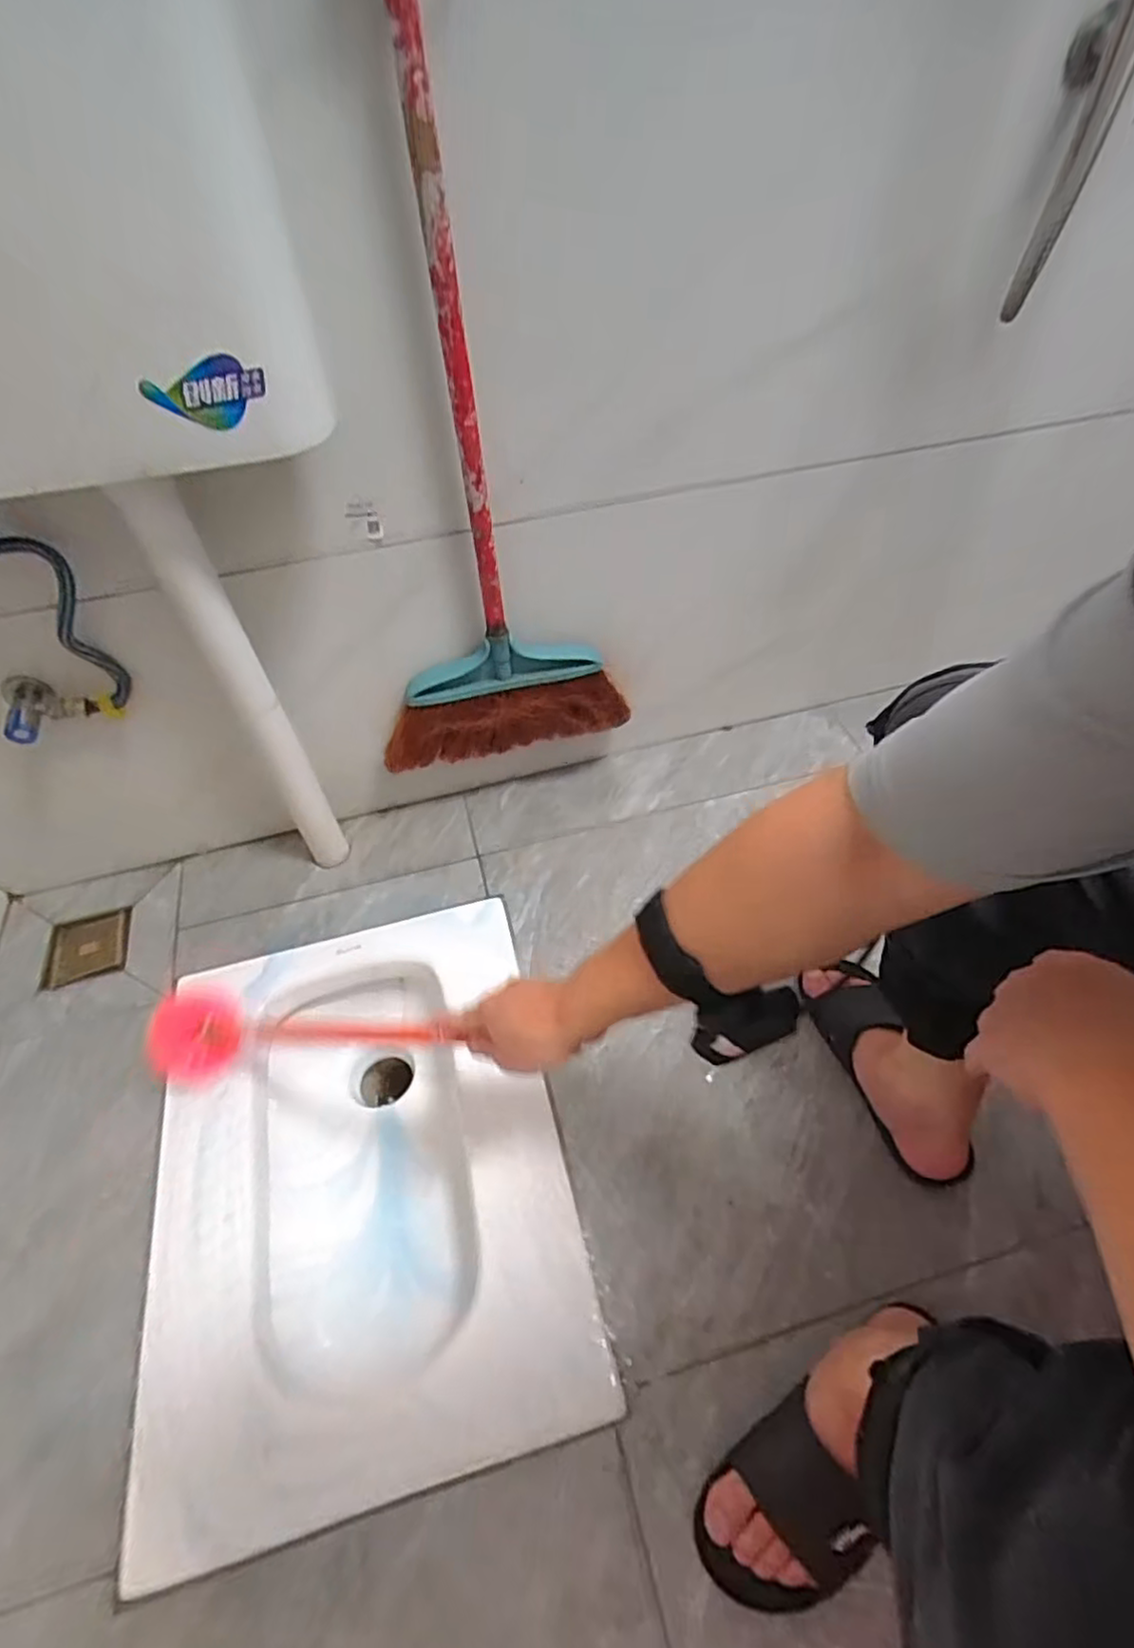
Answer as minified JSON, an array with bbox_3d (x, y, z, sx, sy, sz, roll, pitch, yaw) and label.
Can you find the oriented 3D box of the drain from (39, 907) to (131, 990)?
[{"bbox_3d":[-0.633,0.160,0.902,0.103,0.017,0.096,-12,54,-10],"label":"drain"}]

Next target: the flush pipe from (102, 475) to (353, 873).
[{"bbox_3d":[-0.346,-0.130,0.770,0.052,0.506,0.063,-27,53,-17],"label":"flush pipe"}]

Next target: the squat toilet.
[{"bbox_3d":[-0.214,0.384,0.760,0.409,0.161,0.530,-14,51,-7],"label":"squat toilet"}]

